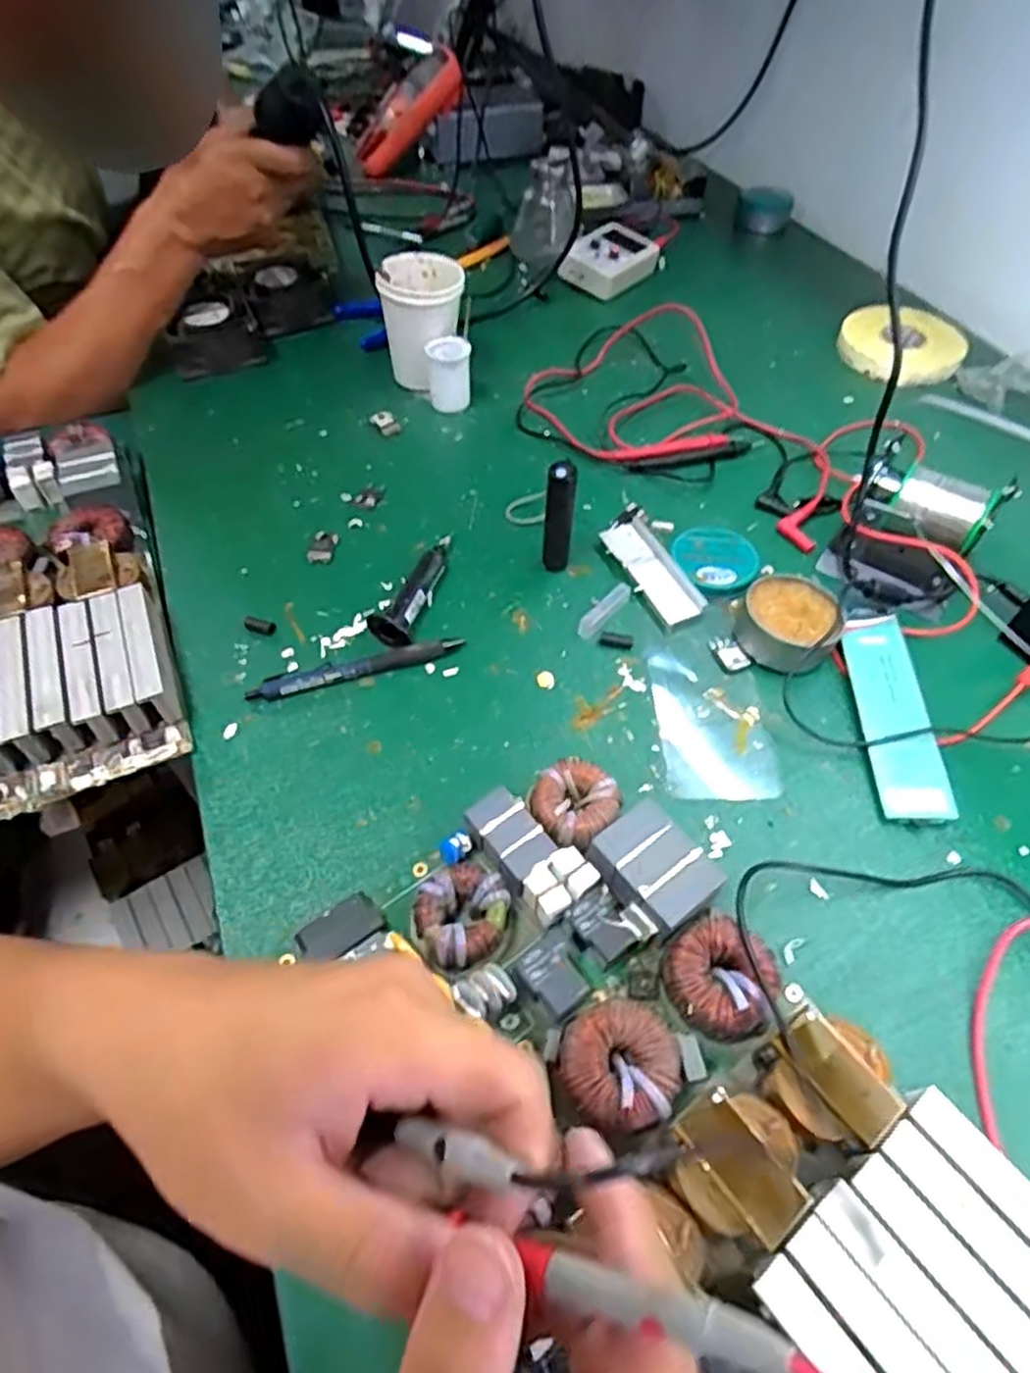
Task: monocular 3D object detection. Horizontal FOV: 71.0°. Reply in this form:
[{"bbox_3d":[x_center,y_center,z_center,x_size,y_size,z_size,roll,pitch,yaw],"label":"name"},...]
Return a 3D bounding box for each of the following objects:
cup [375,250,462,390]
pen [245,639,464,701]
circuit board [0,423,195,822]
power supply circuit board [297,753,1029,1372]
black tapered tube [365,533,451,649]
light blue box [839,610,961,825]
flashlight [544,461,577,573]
[{"bbox_3d":[-0.082,-0.322,0.645,0.069,0.095,0.073,0,54,0],"label":"cup"},{"bbox_3d":[-0.101,-0.012,0.465,0.135,0.010,0.015,-14,55,-11],"label":"pen"},{"bbox_3d":[-0.349,-0.051,0.477,0.220,0.037,0.351,-24,57,-17],"label":"circuit board"},{"bbox_3d":[0.071,0.197,0.296,0.194,0.036,0.365,-32,60,-22],"label":"power supply circuit board"},{"bbox_3d":[-0.068,-0.071,0.499,0.025,0.021,0.106,14,55,10],"label":"black tapered tube"},{"bbox_3d":[0.233,0.015,0.447,0.043,0.016,0.145,4,54,2],"label":"light blue box"},{"bbox_3d":[0.030,-0.115,0.498,0.018,0.088,0.013,6,54,4],"label":"flashlight"}]

